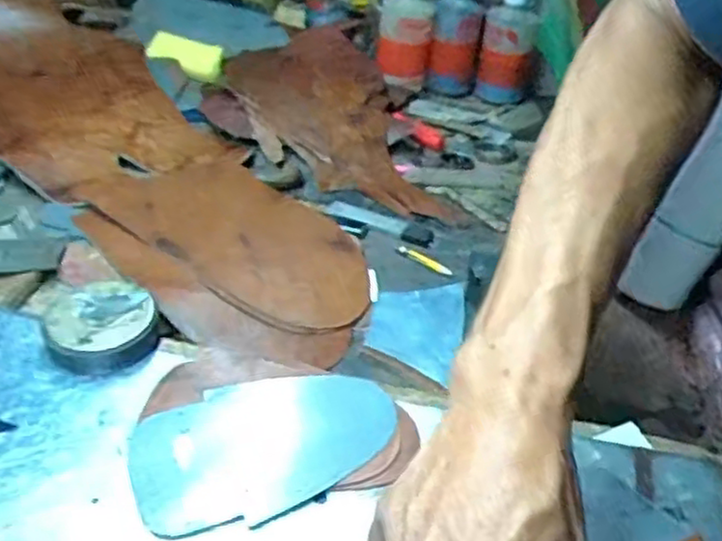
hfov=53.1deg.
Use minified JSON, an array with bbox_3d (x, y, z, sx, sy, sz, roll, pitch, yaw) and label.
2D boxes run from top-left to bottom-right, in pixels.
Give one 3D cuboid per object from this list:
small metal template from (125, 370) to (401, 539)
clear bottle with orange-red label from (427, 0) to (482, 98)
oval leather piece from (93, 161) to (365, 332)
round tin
[{"bbox_3d":[-0.060,0.105,0.455,0.163,0.005,0.102,-20,43,-25],"label":"small metal template"},{"bbox_3d":[0.136,-0.326,1.040,0.067,0.151,0.058,12,35,5],"label":"clear bottle with orange-red label"},{"bbox_3d":[-0.112,-0.043,0.685,0.316,0.009,0.177,33,42,30],"label":"oval leather piece"},{"bbox_3d":[-0.185,0.042,0.516,0.074,0.032,0.068,6,35,-4],"label":"round tin"}]

